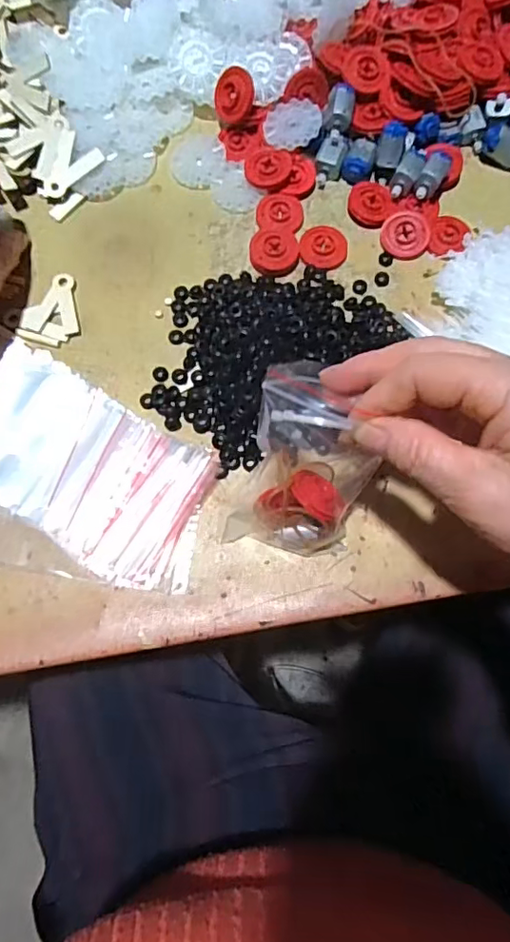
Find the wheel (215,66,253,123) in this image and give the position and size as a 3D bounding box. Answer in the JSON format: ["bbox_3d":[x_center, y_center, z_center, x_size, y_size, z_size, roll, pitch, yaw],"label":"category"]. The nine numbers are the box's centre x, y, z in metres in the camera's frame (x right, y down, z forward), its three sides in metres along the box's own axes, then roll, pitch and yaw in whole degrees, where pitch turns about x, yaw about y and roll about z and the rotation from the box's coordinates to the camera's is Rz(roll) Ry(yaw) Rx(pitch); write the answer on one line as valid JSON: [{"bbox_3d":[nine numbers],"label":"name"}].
[{"bbox_3d":[-0.016,-0.261,0.385,0.030,0.031,0.006,20,38,28],"label":"wheel"}]

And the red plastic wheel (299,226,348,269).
[{"bbox_3d":[0.047,-0.152,0.377,0.032,0.007,0.031,0,75,-1],"label":"red plastic wheel"}]

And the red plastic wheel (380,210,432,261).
[{"bbox_3d":[0.103,-0.161,0.376,0.031,0.007,0.031,-15,75,-5],"label":"red plastic wheel"}]

